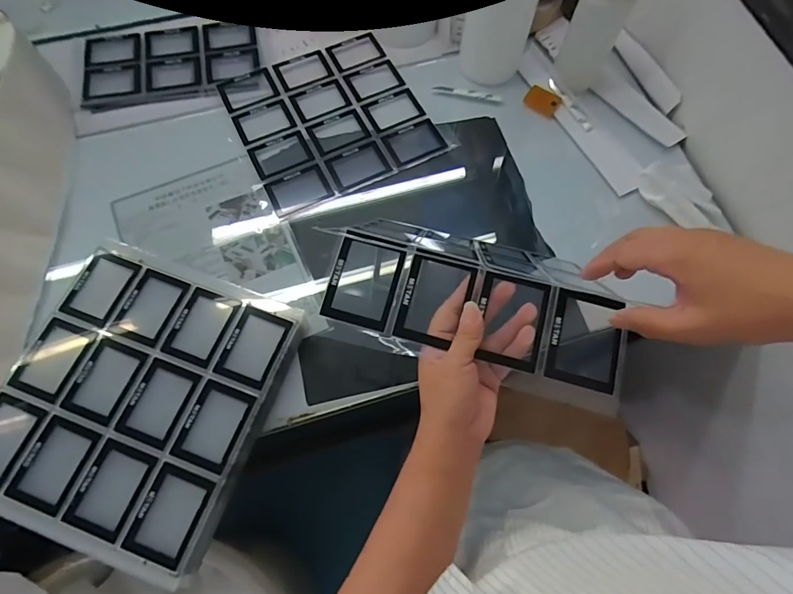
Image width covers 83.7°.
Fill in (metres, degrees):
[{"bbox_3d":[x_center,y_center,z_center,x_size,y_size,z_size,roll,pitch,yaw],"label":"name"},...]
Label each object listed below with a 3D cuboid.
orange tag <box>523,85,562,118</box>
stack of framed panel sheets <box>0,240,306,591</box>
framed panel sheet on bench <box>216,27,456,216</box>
[{"bbox_3d":[0.231,-0.310,0.700,0.053,0.006,0.039,38,91,11],"label":"orange tag"},{"bbox_3d":[-0.293,0.114,0.515,0.278,0.053,0.305,20,71,6],"label":"stack of framed panel sheets"},{"bbox_3d":[-0.102,-0.278,0.677,0.268,0.006,0.260,-25,72,-10],"label":"framed panel sheet on bench"}]

